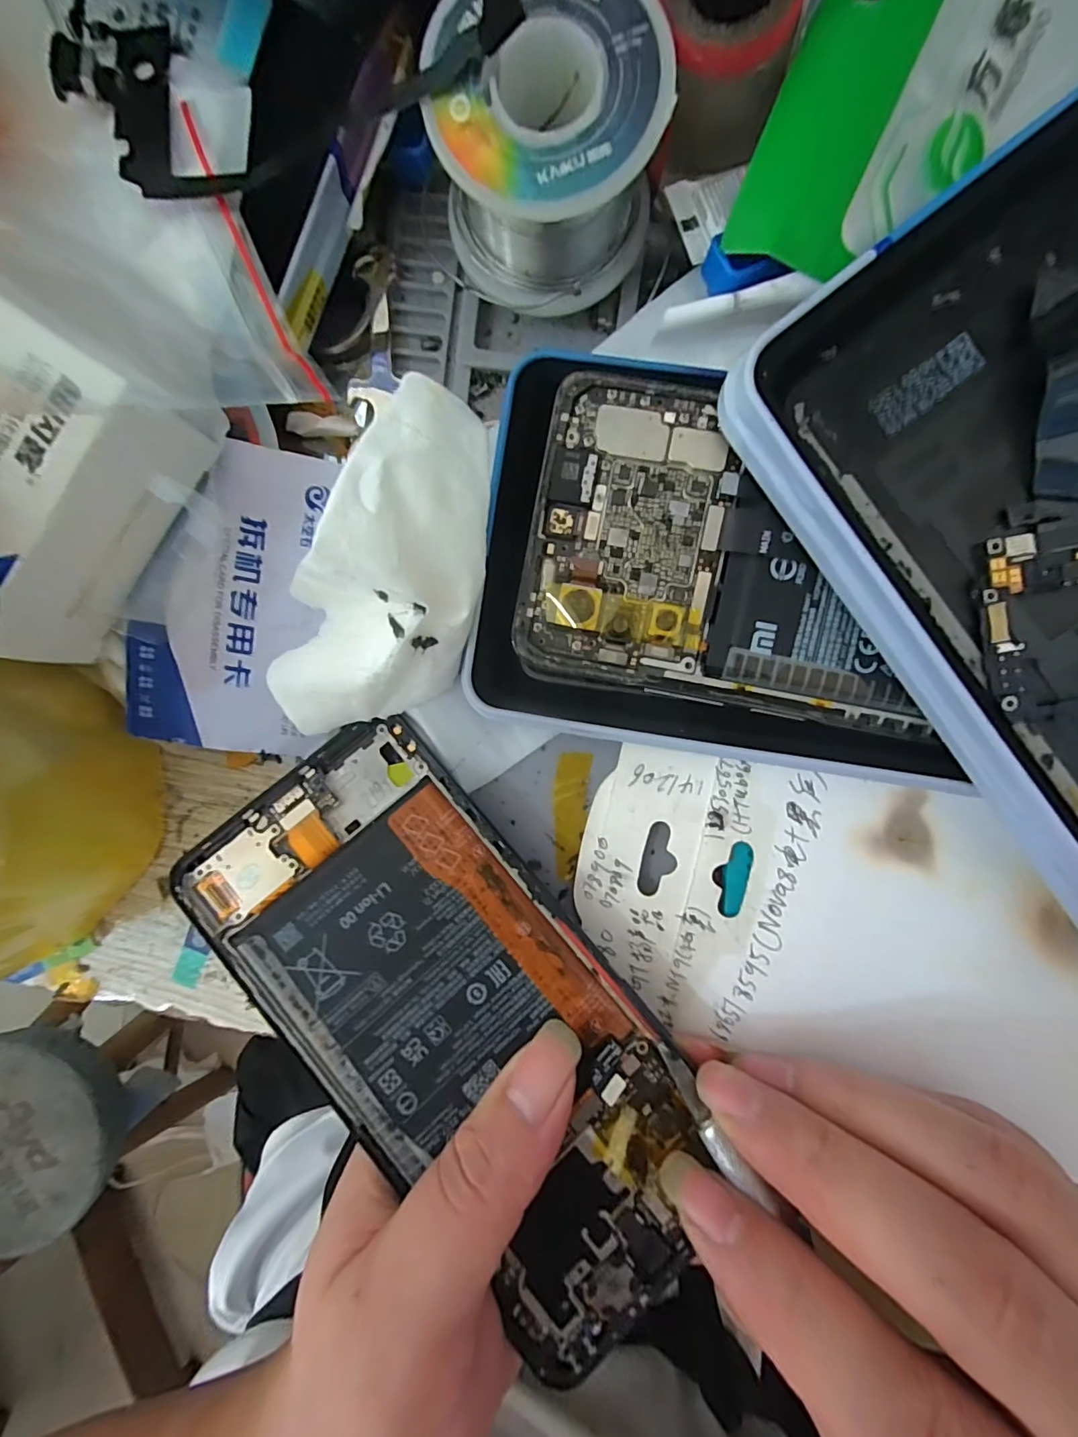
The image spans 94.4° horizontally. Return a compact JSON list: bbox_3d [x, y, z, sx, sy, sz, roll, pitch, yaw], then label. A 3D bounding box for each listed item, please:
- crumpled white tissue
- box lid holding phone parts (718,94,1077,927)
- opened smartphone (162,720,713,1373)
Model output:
[{"bbox_3d":[-0.040,-0.029,0.118,0.048,0.035,0.088,32,117,0],"label":"crumpled white tissue"},{"bbox_3d":[0.133,-0.029,0.113,0.099,0.022,0.183,-36,91,2],"label":"box lid holding phone parts"},{"bbox_3d":[-0.019,0.079,0.135,0.074,0.005,0.159,-40,86,-9],"label":"opened smartphone"}]

